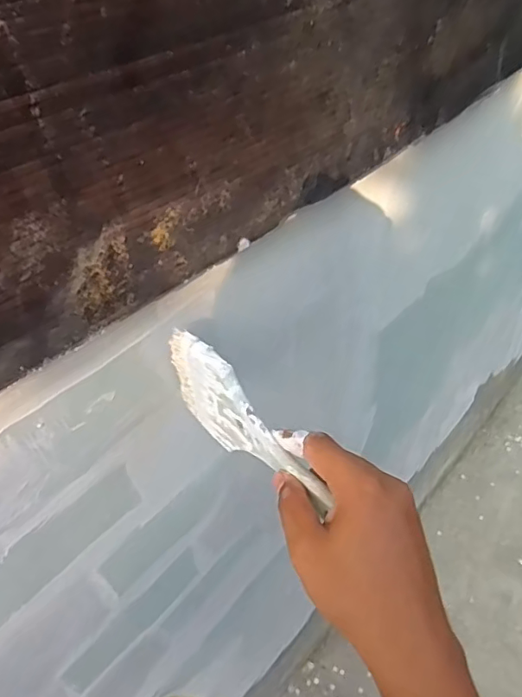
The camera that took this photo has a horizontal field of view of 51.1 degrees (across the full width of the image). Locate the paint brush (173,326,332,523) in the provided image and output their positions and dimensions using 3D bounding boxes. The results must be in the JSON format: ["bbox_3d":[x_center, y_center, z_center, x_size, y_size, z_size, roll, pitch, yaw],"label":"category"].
[{"bbox_3d":[-0.010,0.056,0.385,0.013,0.093,0.161,-34,51,-25],"label":"paint brush"}]

